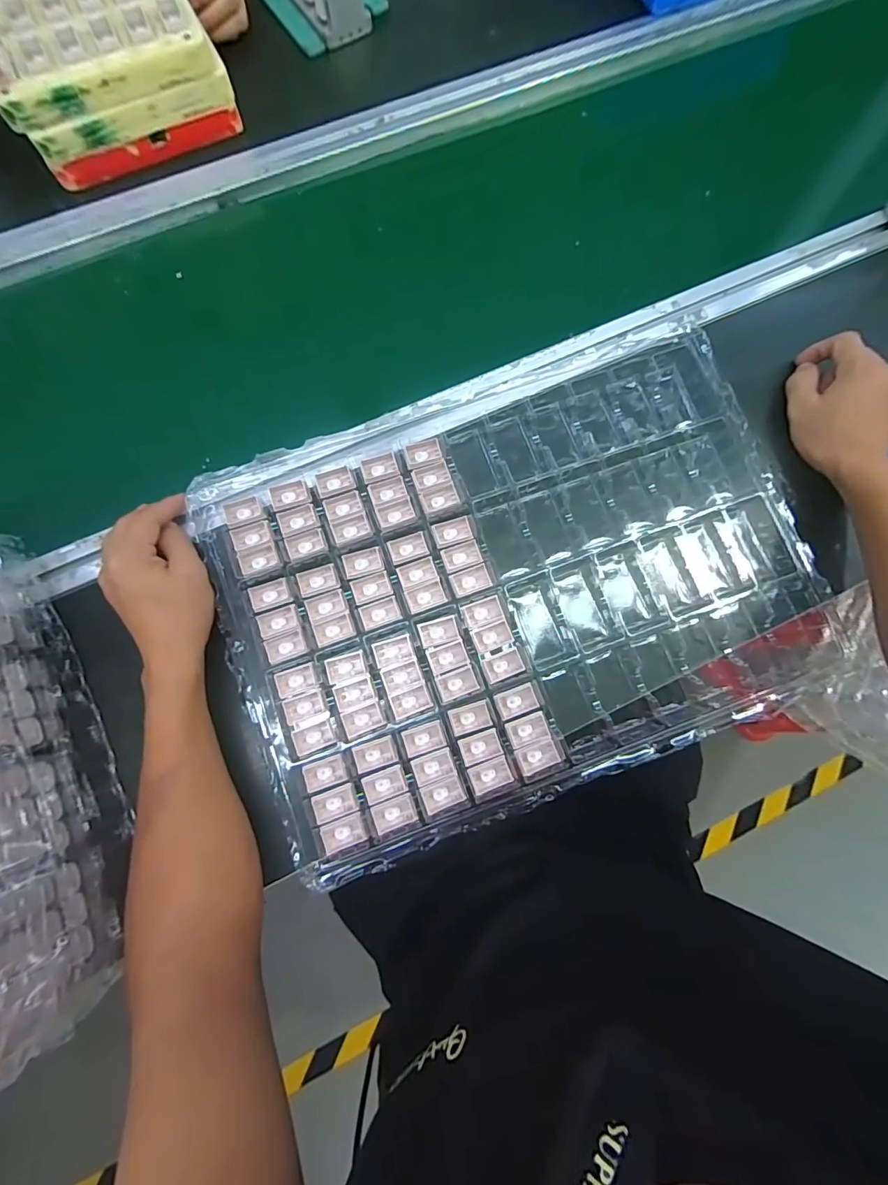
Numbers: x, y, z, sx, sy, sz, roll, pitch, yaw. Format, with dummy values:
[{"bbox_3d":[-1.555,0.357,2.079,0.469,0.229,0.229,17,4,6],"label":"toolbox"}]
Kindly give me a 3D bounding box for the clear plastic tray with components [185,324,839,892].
[{"bbox_3d":[0.064,-0.019,0.403,0.485,0.044,0.345,-22,79,-6],"label":"clear plastic tray with components"}]

